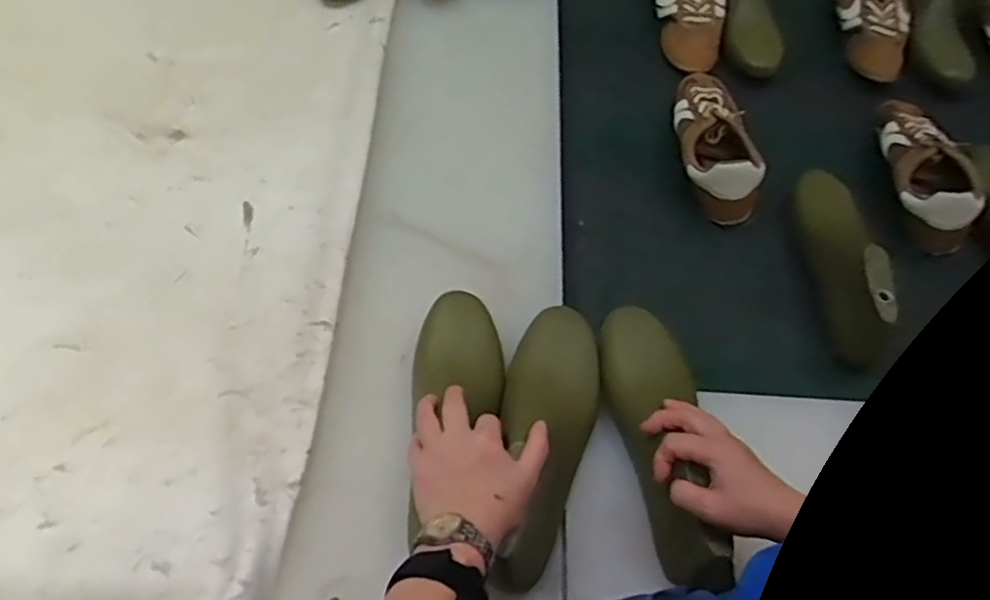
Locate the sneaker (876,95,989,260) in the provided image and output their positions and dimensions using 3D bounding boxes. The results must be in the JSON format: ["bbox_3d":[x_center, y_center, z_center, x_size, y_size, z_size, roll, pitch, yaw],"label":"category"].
[{"bbox_3d":[0.567,-0.190,0.926,0.100,0.073,0.262,5,57,1],"label":"sneaker"}]

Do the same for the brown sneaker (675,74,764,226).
[{"bbox_3d":[0.291,-0.220,0.931,0.088,0.070,0.243,2,58,-1],"label":"brown sneaker"}]

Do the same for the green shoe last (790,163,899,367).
[{"bbox_3d":[0.412,-0.067,0.828,0.085,0.097,0.253,9,58,4],"label":"green shoe last"}]

